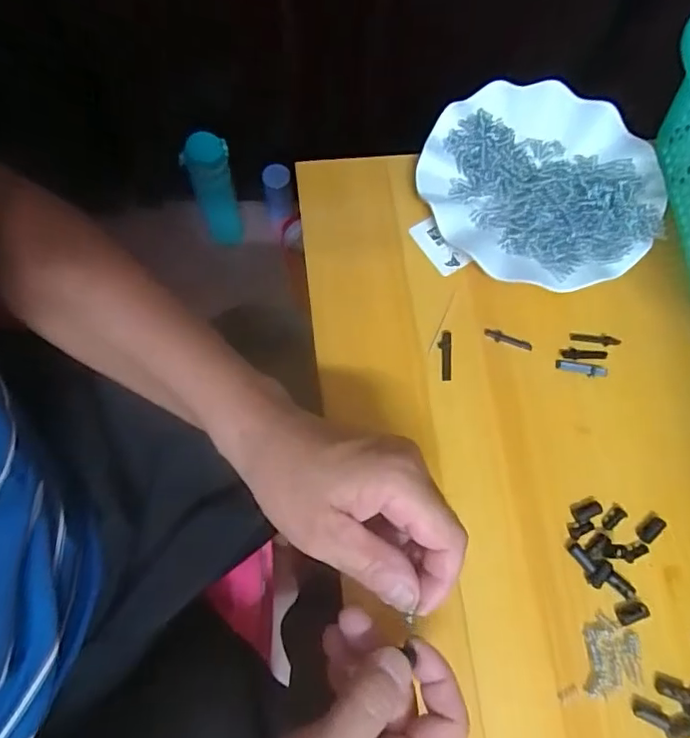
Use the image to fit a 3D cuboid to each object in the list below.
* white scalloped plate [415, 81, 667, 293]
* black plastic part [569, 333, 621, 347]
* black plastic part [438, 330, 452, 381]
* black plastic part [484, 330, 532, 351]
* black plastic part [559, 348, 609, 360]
[{"bbox_3d":[0.152,-0.145,0.441,0.176,0.021,0.177,1,72,-2],"label":"white scalloped plate"},{"bbox_3d":[0.186,-0.023,0.415,0.038,0.004,0.008,10,72,1],"label":"black plastic part"},{"bbox_3d":[0.073,-0.009,0.405,0.010,0.004,0.037,3,72,-1],"label":"black plastic part"},{"bbox_3d":[0.121,-0.021,0.413,0.036,0.004,0.008,21,72,5],"label":"black plastic part"},{"bbox_3d":[0.176,-0.011,0.410,0.035,0.004,0.008,2,72,-1],"label":"black plastic part"}]

